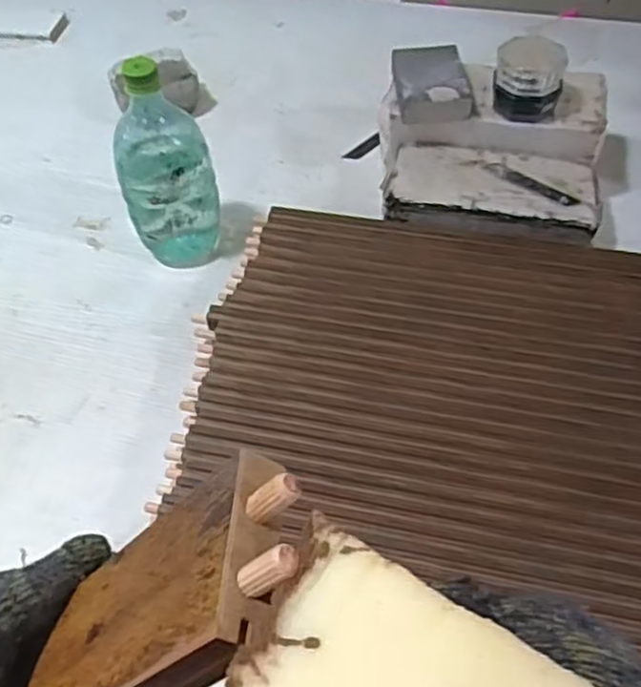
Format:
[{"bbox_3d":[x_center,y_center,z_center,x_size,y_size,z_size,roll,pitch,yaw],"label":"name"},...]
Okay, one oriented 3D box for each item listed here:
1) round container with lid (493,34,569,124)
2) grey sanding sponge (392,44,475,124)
[{"bbox_3d":[0.206,-0.265,0.712,0.069,0.067,0.055,12,54,10],"label":"round container with lid"},{"bbox_3d":[0.115,-0.274,0.747,0.074,0.027,0.102,-1,53,0],"label":"grey sanding sponge"}]

